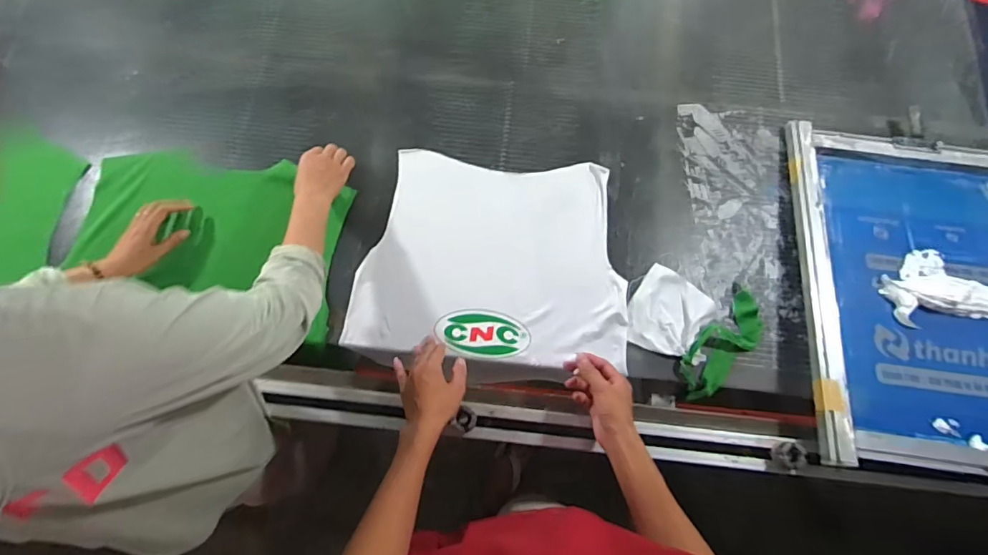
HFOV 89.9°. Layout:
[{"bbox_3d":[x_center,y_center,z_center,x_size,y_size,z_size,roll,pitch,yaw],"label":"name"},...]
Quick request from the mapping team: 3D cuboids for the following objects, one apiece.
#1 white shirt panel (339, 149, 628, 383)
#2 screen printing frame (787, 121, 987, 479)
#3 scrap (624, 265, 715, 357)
[{"bbox_3d":[0.002,-0.027,0.838,0.438,0.015,0.371,6,73,0],"label":"white shirt panel"},{"bbox_3d":[0.776,0.032,0.815,0.552,0.045,0.579,10,69,-4],"label":"screen printing frame"},{"bbox_3d":[0.287,0.062,0.811,0.121,0.013,0.136,33,75,7],"label":"scrap"}]

